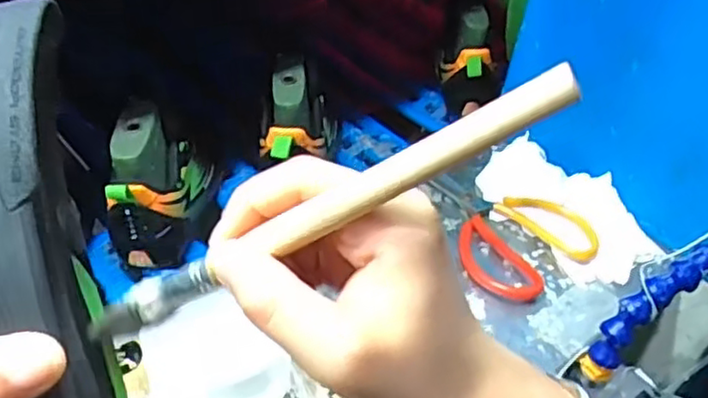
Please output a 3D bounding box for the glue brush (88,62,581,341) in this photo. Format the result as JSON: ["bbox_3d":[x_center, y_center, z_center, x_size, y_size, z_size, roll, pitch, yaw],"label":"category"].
[{"bbox_3d":[-0.020,0.010,0.214,0.188,0.011,0.015,-28,33,26],"label":"glue brush"}]

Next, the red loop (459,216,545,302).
[{"bbox_3d":[0.123,0.055,0.614,0.057,0.009,0.098,-22,49,-30],"label":"red loop"}]

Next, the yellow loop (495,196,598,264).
[{"bbox_3d":[0.185,0.021,0.650,0.099,0.013,0.048,32,46,26],"label":"yellow loop"}]

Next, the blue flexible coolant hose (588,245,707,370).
[{"bbox_3d":[0.229,0.073,0.513,0.136,0.025,0.025,-44,49,10],"label":"blue flexible coolant hose"}]

